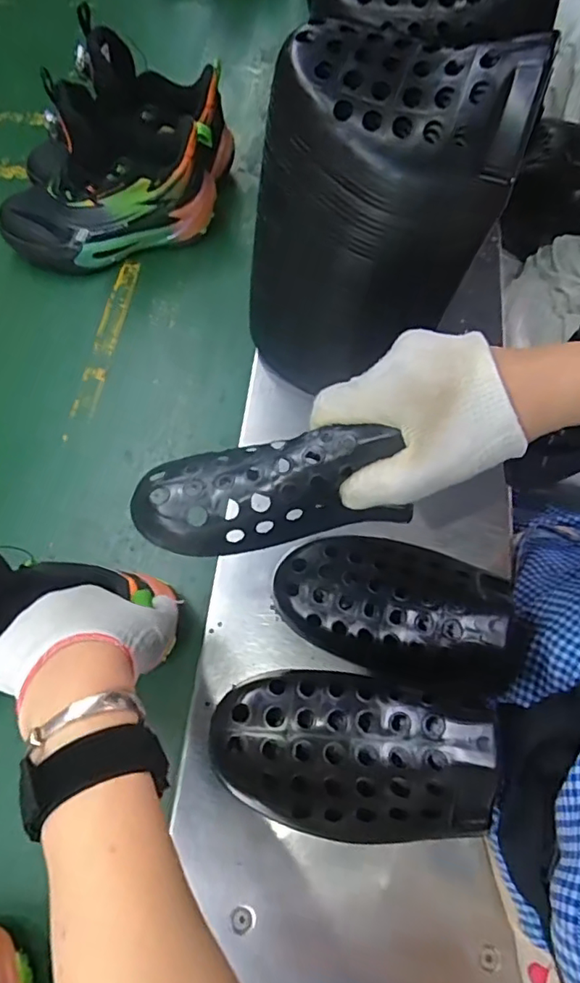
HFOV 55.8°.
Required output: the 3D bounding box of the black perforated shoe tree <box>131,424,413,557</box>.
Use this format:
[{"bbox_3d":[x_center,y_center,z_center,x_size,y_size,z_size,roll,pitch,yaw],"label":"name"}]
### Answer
[{"bbox_3d":[-0.012,-0.001,0.288,0.135,0.036,0.052,-11,67,2],"label":"black perforated shoe tree"}]

